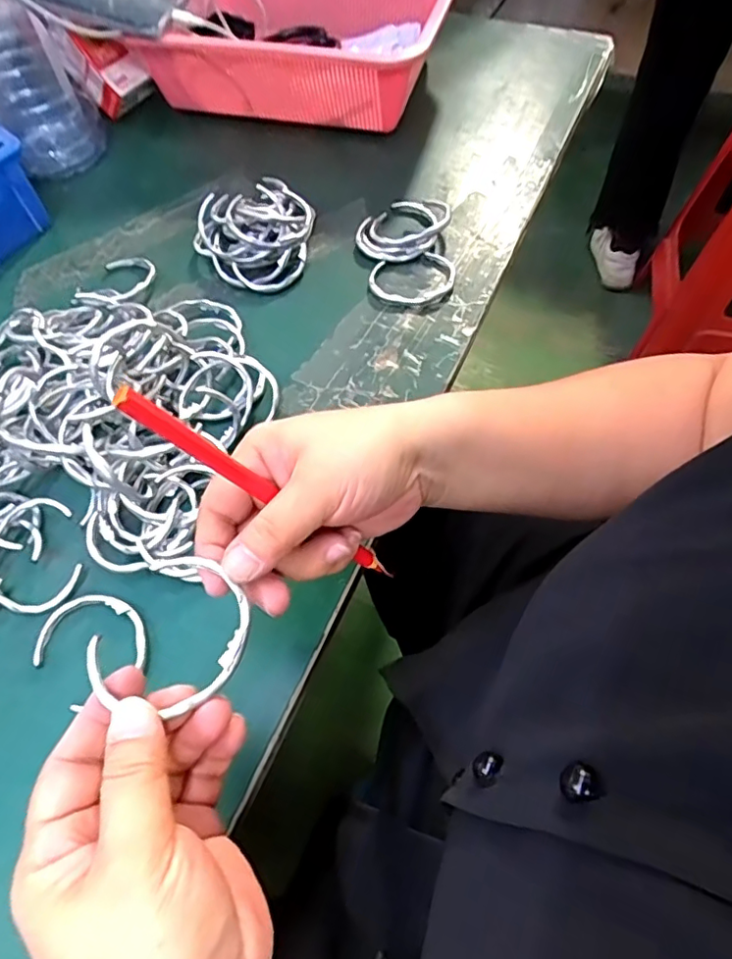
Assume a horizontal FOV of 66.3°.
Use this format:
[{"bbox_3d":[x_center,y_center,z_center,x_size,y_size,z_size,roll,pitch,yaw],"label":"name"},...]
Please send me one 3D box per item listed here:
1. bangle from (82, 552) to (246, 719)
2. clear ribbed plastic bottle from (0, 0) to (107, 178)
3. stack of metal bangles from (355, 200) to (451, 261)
[{"bbox_3d":[-0.077,0.064,0.228,0.055,0.006,0.060,0,61,-1],"label":"bangle"},{"bbox_3d":[-0.306,-0.362,0.515,0.087,0.103,0.107,-23,64,-13],"label":"clear ribbed plastic bottle"},{"bbox_3d":[0.032,-0.211,0.466,0.061,0.019,0.077,30,65,18],"label":"stack of metal bangles"}]

